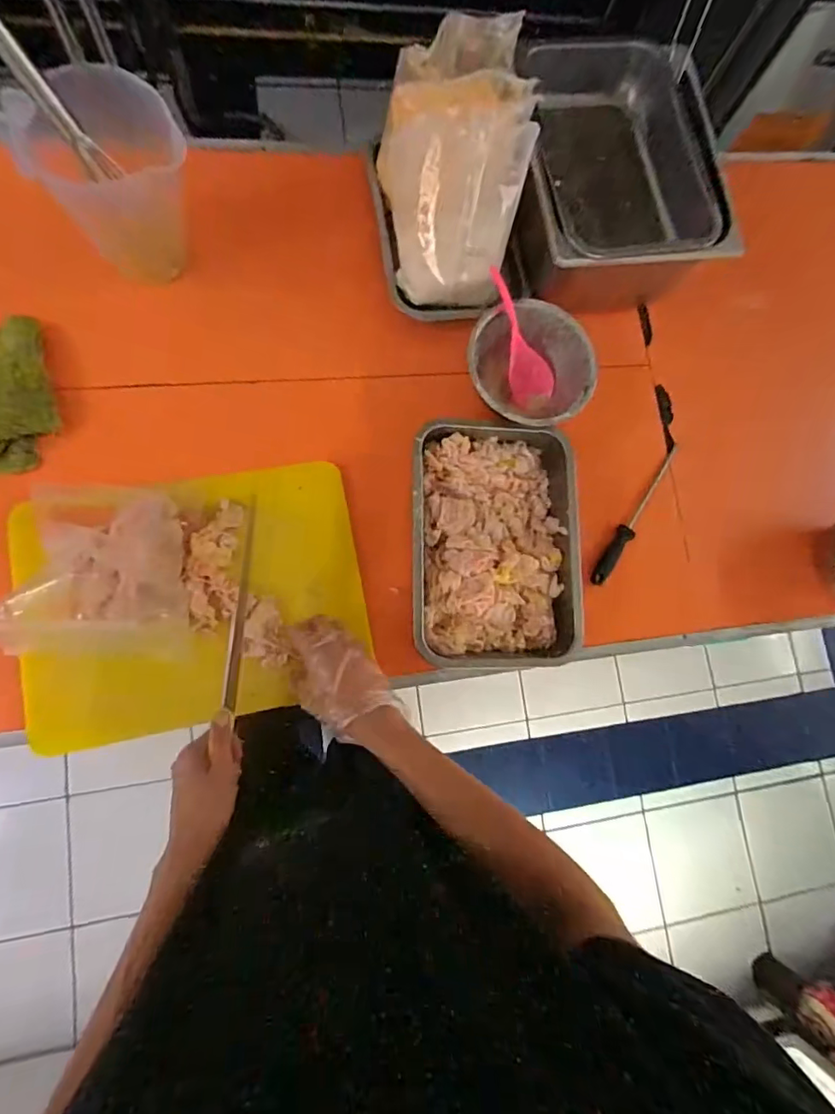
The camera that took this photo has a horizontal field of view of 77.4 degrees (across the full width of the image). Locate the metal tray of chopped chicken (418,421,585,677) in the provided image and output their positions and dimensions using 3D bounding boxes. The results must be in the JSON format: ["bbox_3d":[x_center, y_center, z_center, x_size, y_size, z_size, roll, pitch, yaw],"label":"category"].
[{"bbox_3d":[0.098,-0.017,0.673,0.210,0.065,0.307,2,81,-7],"label":"metal tray of chopped chicken"}]

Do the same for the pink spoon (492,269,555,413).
[{"bbox_3d":[0.141,-0.299,0.709,0.058,0.032,0.177,-28,111,-9],"label":"pink spoon"}]

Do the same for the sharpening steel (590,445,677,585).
[{"bbox_3d":[0.316,-0.063,0.745,0.025,0.034,0.251,37,78,0],"label":"sharpening steel"}]

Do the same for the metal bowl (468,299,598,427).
[{"bbox_3d":[0.149,-0.252,0.716,0.167,0.091,0.168,1,81,-7],"label":"metal bowl"}]

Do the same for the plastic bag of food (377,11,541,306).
[{"bbox_3d":[0.043,-0.477,0.633,0.156,0.191,0.238,6,80,-6],"label":"plastic bag of food"}]

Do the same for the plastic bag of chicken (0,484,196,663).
[{"bbox_3d":[-0.344,0.016,0.576,0.169,0.095,0.195,6,80,-6],"label":"plastic bag of chicken"}]

